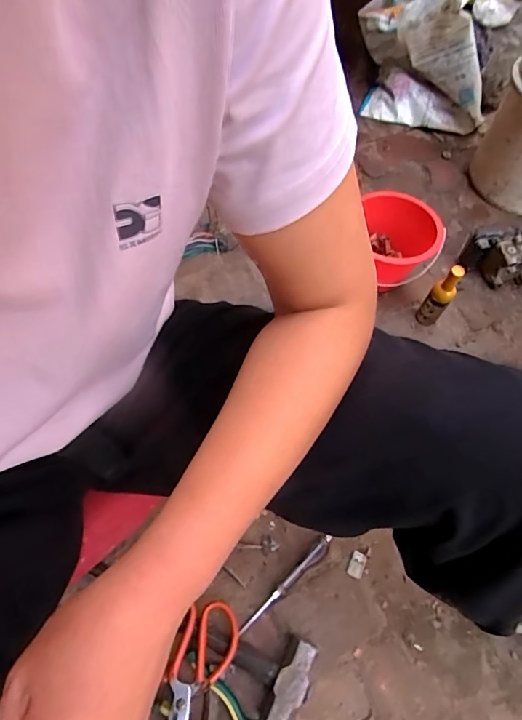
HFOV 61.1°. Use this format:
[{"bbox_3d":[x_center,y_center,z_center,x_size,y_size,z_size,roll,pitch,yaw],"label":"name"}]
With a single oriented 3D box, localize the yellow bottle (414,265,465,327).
[{"bbox_3d":[0.346,-0.121,0.858,0.045,0.149,0.035,34,67,16],"label":"yellow bottle"}]

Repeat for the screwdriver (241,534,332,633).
[{"bbox_3d":[0.041,0.337,0.662,0.022,0.029,0.184,42,69,18],"label":"screwdriver"}]

